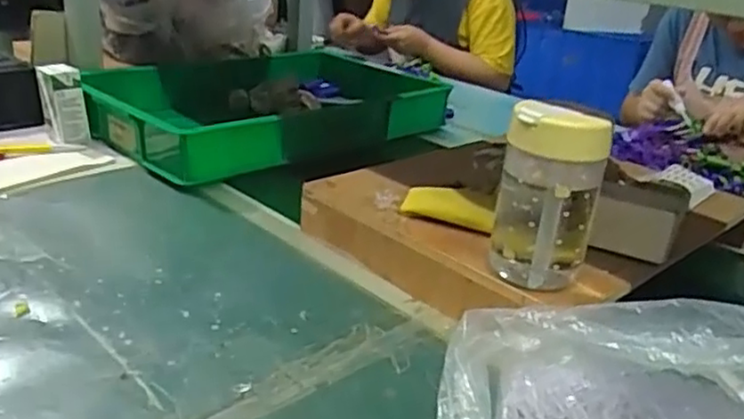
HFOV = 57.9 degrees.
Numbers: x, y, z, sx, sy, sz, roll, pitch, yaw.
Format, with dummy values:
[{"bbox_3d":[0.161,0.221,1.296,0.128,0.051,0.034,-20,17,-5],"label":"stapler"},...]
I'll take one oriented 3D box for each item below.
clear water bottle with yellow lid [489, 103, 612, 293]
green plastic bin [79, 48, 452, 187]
[{"bbox_3d":[0.148,-0.009,0.575,0.085,0.156,0.064,11,24,14],"label":"clear water bottle with yellow lid"},{"bbox_3d":[-0.175,-0.177,1.138,0.570,0.086,0.383,-15,30,-37],"label":"green plastic bin"}]

